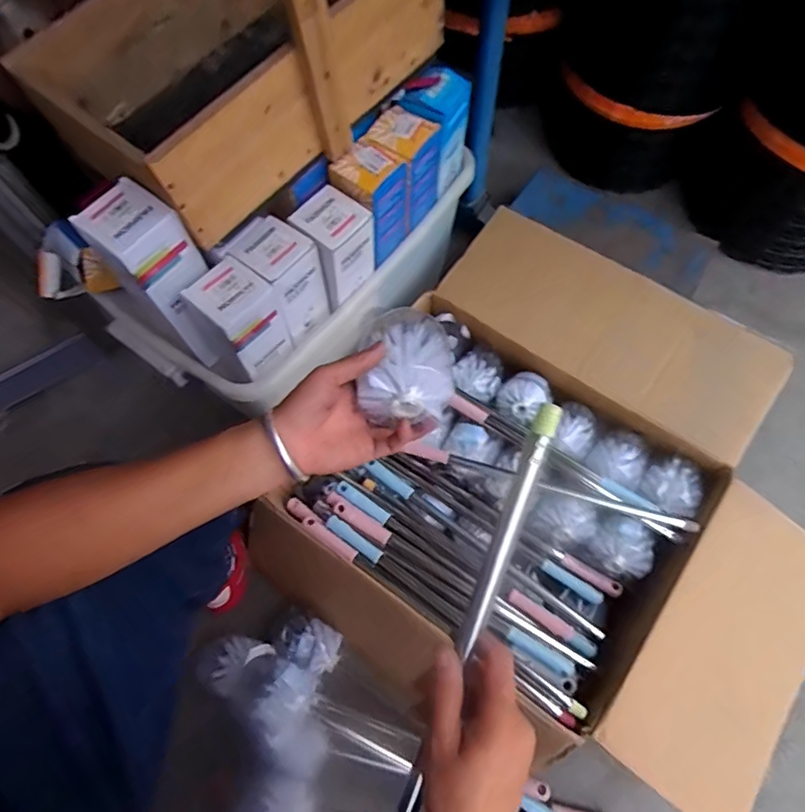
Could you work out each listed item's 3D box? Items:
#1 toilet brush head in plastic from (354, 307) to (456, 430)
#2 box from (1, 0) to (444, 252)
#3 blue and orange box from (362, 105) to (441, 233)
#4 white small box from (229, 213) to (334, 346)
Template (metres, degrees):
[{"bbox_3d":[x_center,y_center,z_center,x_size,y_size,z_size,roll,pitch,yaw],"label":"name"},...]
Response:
[{"bbox_3d":[0.006,-0.038,0.449,0.078,0.061,0.098,4,65,5],"label":"toilet brush head in plastic"},{"bbox_3d":[-0.228,-0.477,0.558,0.365,0.356,0.415,34,71,17],"label":"box"},{"bbox_3d":[0.002,-0.339,0.733,0.075,0.138,0.095,31,70,16],"label":"blue and orange box"},{"bbox_3d":[-0.158,-0.166,0.691,0.082,0.144,0.081,39,73,19],"label":"white small box"}]

